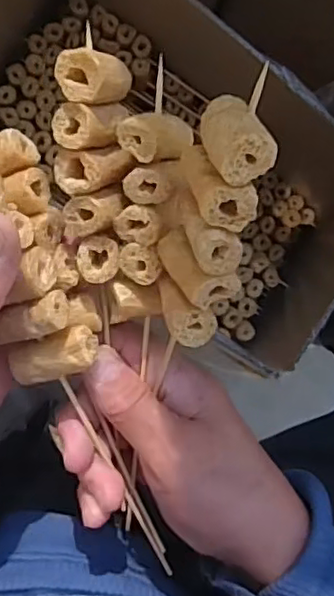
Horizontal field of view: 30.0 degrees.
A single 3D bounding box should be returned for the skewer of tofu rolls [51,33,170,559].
[{"bbox_3d":[-0.024,0.013,0.284,0.032,0.023,0.236,-7,112,-9],"label":"skewer of tofu rolls"}]

